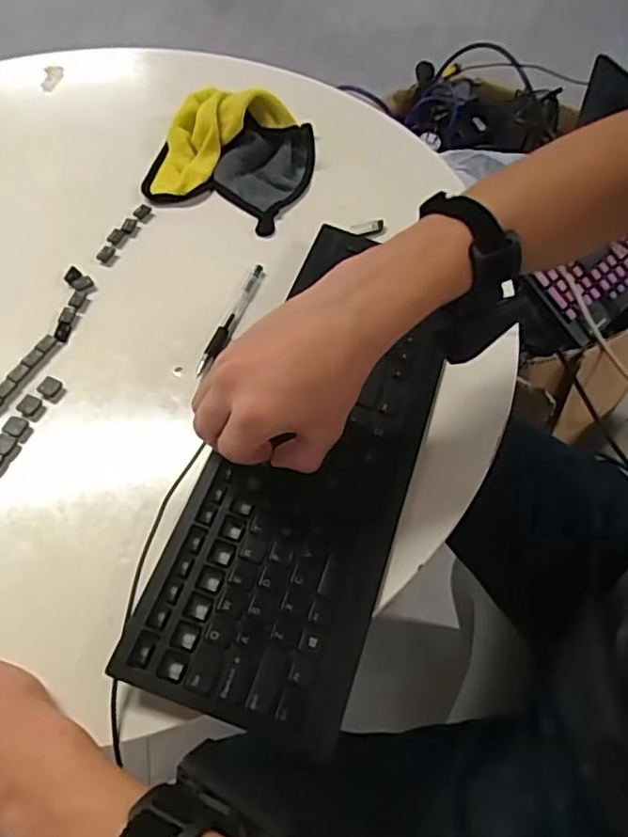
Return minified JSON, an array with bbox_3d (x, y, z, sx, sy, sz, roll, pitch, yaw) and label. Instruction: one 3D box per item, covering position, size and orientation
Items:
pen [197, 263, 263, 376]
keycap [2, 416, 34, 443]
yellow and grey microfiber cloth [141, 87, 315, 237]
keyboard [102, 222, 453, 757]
[{"bbox_3d":[-0.071,-0.088,0.538,0.017,0.012,0.127,16,58,10],"label":"pen"},{"bbox_3d":[-0.227,0.007,0.471,0.021,0.007,0.017,20,59,12],"label":"keycap"},{"bbox_3d":[-0.083,-0.276,0.625,0.154,0.061,0.161,17,58,11],"label":"yellow and grey microfiber cloth"},{"bbox_3d":[0.007,0.017,0.466,0.153,0.025,0.395,19,60,12],"label":"keyboard"}]

